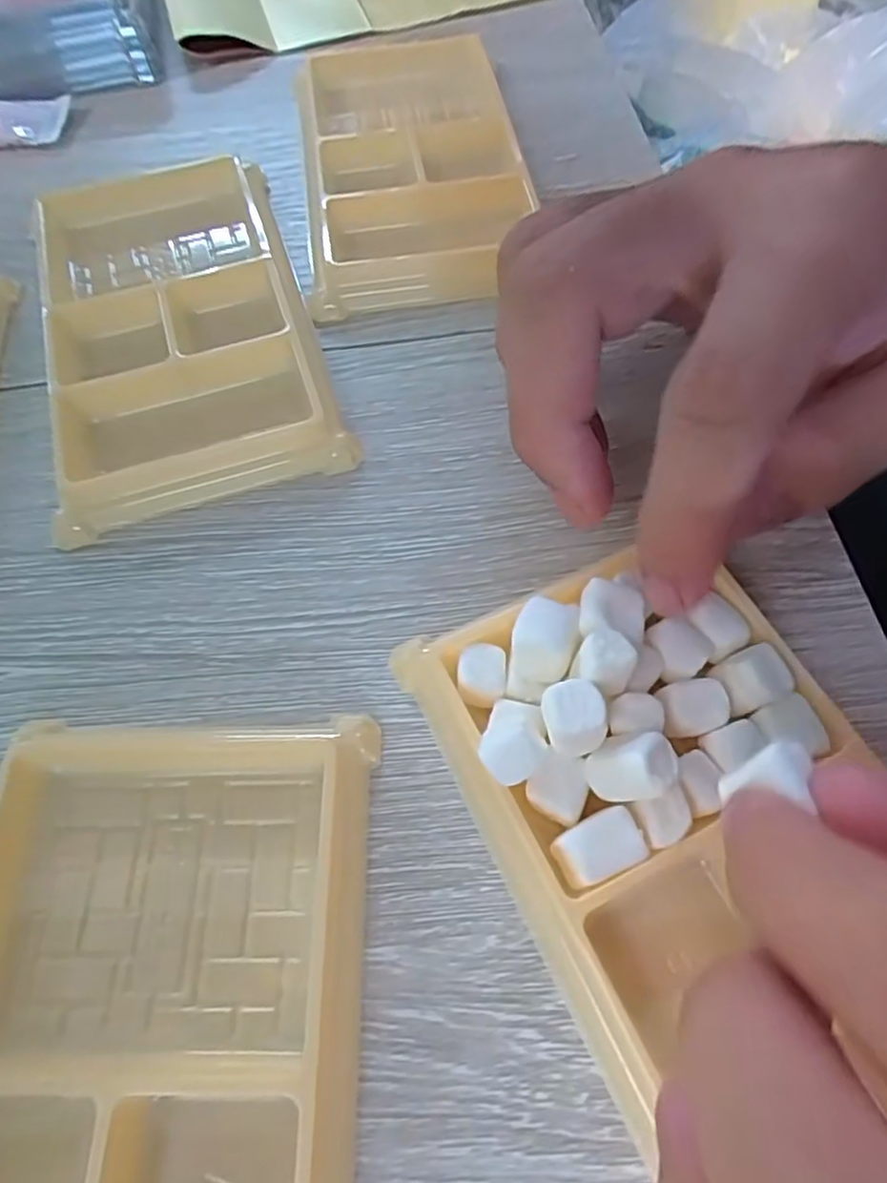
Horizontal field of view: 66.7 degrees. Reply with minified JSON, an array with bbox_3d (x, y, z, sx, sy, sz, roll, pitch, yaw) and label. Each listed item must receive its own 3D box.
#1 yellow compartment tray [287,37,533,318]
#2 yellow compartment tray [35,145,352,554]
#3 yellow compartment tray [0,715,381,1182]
[{"bbox_3d":[-0.012,-0.152,0.234,0.073,0.014,0.139,-8,63,-2],"label":"yellow compartment tray"},{"bbox_3d":[-0.080,-0.080,0.200,0.075,0.014,0.128,-18,64,-7],"label":"yellow compartment tray"},{"bbox_3d":[-0.053,0.087,0.114,0.076,0.012,0.133,-1,63,1],"label":"yellow compartment tray"}]

